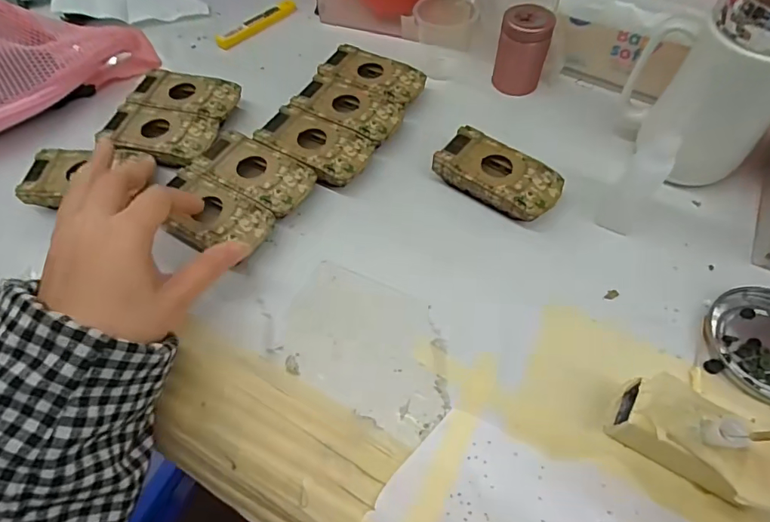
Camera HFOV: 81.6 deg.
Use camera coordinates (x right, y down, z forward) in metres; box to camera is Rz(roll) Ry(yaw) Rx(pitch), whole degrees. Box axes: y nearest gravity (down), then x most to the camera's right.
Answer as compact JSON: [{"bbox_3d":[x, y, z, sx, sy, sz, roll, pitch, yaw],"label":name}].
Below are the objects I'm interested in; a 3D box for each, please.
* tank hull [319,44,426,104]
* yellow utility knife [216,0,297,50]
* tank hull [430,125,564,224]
[{"bbox_3d":[-0.011,-0.171,0.428,0.094,0.025,0.048,22,62,14],"label":"tank hull"},{"bbox_3d":[-0.142,-0.267,0.501,0.022,0.011,0.106,38,67,22],"label":"yellow utility knife"},{"bbox_3d":[0.090,-0.067,0.356,0.095,0.019,0.051,34,66,20],"label":"tank hull"}]

